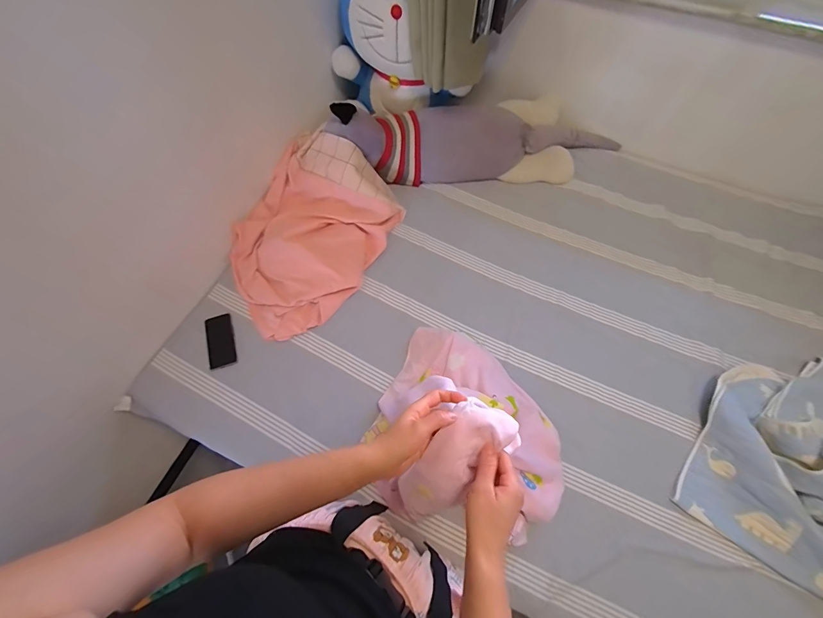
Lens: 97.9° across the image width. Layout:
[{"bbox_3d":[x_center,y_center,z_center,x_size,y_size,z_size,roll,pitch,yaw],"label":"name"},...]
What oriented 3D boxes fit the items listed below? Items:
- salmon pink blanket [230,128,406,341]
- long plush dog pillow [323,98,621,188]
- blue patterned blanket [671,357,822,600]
[{"bbox_3d":[-0.313,-0.224,1.108,0.415,0.161,0.630,20,66,8],"label":"salmon pink blanket"},{"bbox_3d":[0.243,-0.610,1.236,0.985,0.222,0.270,-4,64,-3],"label":"long plush dog pillow"},{"bbox_3d":[1.042,0.364,0.844,0.583,0.117,0.608,32,68,13],"label":"blue patterned blanket"}]

